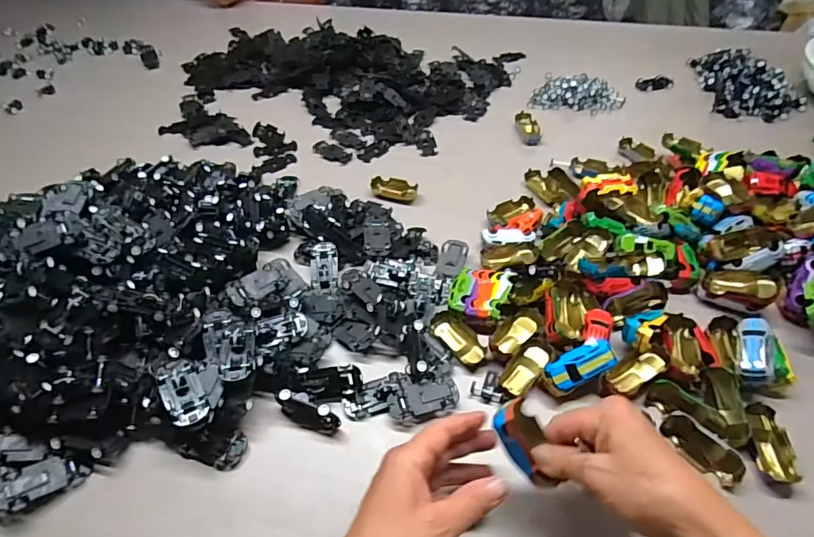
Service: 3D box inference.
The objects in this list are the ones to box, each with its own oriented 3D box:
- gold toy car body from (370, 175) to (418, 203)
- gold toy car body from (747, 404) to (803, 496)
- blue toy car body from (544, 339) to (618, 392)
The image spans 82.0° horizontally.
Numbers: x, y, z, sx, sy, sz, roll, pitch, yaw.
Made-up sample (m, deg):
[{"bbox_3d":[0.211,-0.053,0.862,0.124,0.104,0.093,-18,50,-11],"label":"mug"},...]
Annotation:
[{"bbox_3d":[-0.017,-0.108,0.636,0.062,0.016,0.031,4,48,5],"label":"gold toy car body"},{"bbox_3d":[0.312,0.153,0.401,0.026,0.020,0.073,5,48,6],"label":"gold toy car body"},{"bbox_3d":[0.159,0.087,0.431,0.062,0.014,0.030,-28,50,3],"label":"blue toy car body"}]

